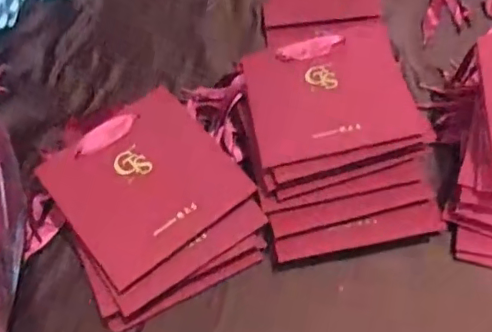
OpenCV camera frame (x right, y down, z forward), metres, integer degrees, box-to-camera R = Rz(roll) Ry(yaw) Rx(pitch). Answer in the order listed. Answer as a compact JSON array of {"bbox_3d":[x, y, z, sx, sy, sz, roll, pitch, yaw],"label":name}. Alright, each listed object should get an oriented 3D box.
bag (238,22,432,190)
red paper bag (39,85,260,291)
[{"bbox_3d":[0.078,-0.063,0.533,0.147,0.027,0.140,-13,51,-5],"label":"bag"},{"bbox_3d":[-0.087,0.013,0.499,0.140,0.005,0.135,-36,72,-21],"label":"red paper bag"}]

